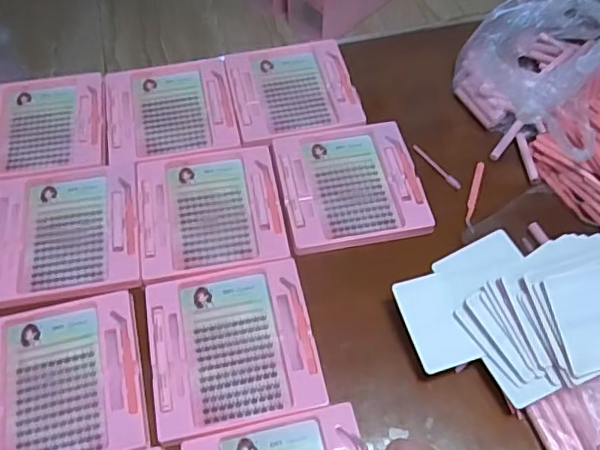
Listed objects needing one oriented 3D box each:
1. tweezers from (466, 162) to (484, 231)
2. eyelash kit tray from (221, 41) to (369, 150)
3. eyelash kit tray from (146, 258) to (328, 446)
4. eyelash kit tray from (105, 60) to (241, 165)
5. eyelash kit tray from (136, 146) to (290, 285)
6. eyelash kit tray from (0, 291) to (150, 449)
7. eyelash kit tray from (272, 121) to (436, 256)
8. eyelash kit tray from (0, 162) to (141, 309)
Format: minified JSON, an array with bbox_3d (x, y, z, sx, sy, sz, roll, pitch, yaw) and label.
[{"bbox_3d":[0.245,-0.042,0.807,0.014,0.010,0.128,15,59,9],"label":"tweezers"},{"bbox_3d":[-0.012,-0.215,0.915,0.189,0.019,0.208,-10,58,-7],"label":"eyelash kit tray"},{"bbox_3d":[-0.080,0.140,0.690,0.189,0.012,0.194,-11,58,-7],"label":"eyelash kit tray"},{"bbox_3d":[-0.201,-0.182,0.898,0.187,0.024,0.201,-10,58,-7],"label":"eyelash kit tray"},{"bbox_3d":[-0.122,-0.024,0.792,0.191,0.013,0.198,-9,58,-6],"label":"eyelash kit tray"},{"bbox_3d":[-0.278,0.179,0.656,0.191,0.020,0.191,-13,58,-8],"label":"eyelash kit tray"},{"bbox_3d":[0.071,-0.059,0.817,0.193,0.014,0.200,-9,58,-6],"label":"eyelash kit tray"},{"bbox_3d":[-0.309,0.009,0.768,0.188,0.017,0.195,-8,58,-6],"label":"eyelash kit tray"}]

